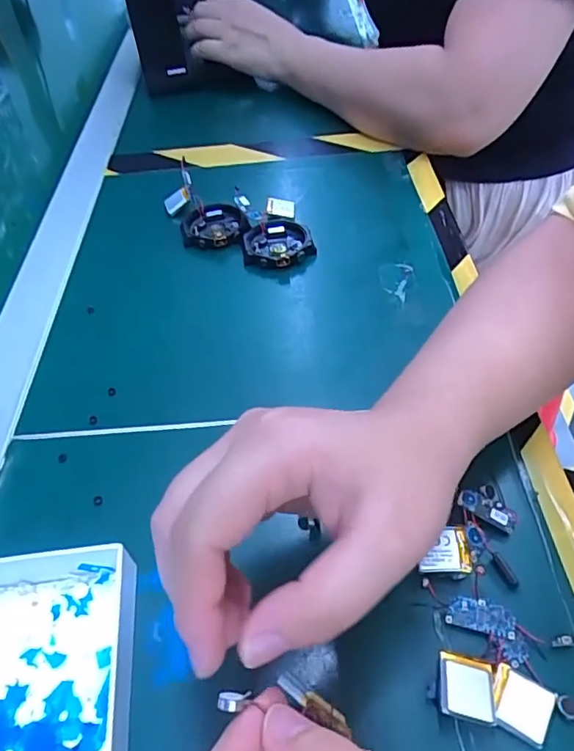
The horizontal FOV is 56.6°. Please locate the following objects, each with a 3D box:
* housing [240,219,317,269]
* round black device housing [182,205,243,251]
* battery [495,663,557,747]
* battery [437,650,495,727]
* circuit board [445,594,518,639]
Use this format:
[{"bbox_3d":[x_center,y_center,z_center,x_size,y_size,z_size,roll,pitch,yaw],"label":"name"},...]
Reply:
[{"bbox_3d":[-0.008,-0.104,0.415,0.055,0.010,0.056,-2,49,2],"label":"housing"},{"bbox_3d":[-0.060,-0.120,0.433,0.048,0.016,0.046,-2,49,2],"label":"round black device housing"},{"bbox_3d":[0.092,0.129,0.210,0.022,0.006,0.021,23,54,22],"label":"battery"},{"bbox_3d":[0.071,0.122,0.209,0.022,0.004,0.024,14,45,-1],"label":"battery"},{"bbox_3d":[0.083,0.103,0.230,0.028,0.004,0.013,9,70,11],"label":"circuit board"}]

